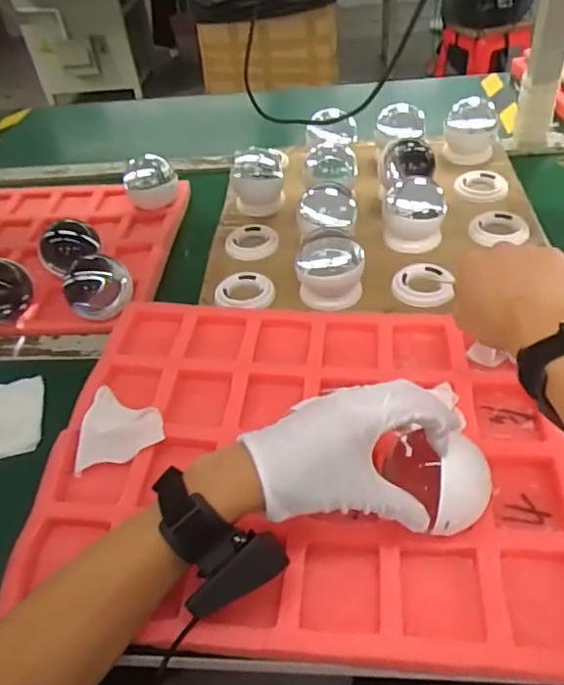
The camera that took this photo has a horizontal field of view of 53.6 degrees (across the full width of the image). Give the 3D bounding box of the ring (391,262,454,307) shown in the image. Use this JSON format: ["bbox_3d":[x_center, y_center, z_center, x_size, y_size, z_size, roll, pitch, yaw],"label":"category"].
[{"bbox_3d":[0.163,-0.069,0.651,0.066,0.020,0.065,-4,44,4],"label":"ring"}]

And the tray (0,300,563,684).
[{"bbox_3d":[0.047,0.082,0.471,0.466,0.055,0.328,1,44,9],"label":"tray"}]

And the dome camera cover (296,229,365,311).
[{"bbox_3d":[0.055,-0.084,0.628,0.075,0.062,0.085,-4,44,4],"label":"dome camera cover"}]

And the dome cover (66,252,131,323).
[{"bbox_3d":[-0.203,-0.061,0.624,0.072,0.063,0.055,-24,46,-17],"label":"dome cover"}]

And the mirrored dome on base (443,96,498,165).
[{"bbox_3d":[0.279,-0.314,0.822,0.075,0.084,0.070,7,45,15],"label":"mirrored dome on base"}]

